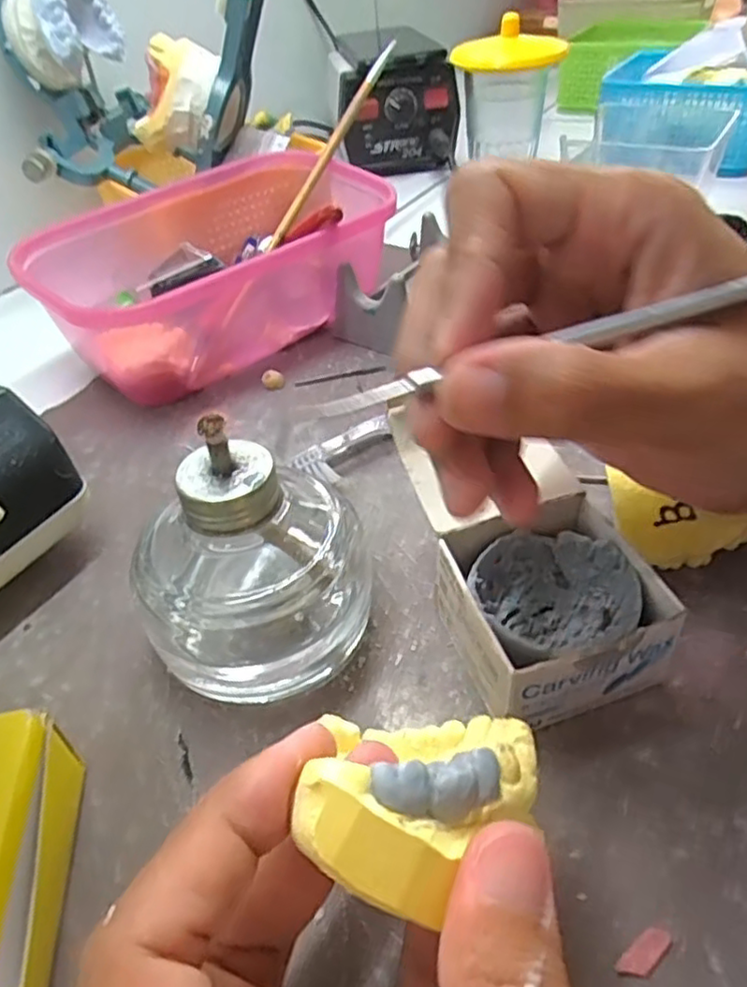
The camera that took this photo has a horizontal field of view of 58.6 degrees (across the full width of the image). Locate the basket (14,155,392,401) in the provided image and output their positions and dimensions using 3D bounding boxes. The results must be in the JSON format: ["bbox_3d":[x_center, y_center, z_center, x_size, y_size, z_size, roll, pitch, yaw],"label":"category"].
[{"bbox_3d":[-0.083,-0.125,0.379,0.192,0.067,0.117,-34,49,-26],"label":"basket"}]

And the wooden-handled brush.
[{"bbox_3d":[-0.022,-0.217,0.407,0.010,0.008,0.174,17,70,23],"label":"wooden-handled brush"}]

